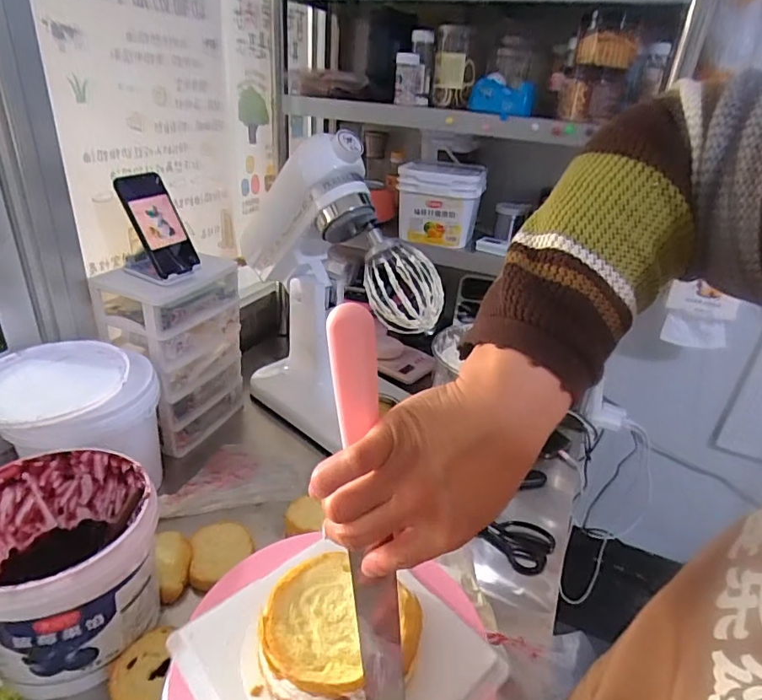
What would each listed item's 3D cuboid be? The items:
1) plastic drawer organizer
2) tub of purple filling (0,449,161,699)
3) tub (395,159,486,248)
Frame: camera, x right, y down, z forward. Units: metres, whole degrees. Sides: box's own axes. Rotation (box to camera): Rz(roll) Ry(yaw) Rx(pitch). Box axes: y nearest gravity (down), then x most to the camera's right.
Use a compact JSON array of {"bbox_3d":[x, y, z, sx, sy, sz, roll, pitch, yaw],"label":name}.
[{"bbox_3d":[-0.370,-0.007,0.900,0.150,0.302,0.193,16,30,21],"label":"plastic drawer organizer"},{"bbox_3d":[-0.354,0.243,0.565,0.186,0.174,0.195,4,28,-2],"label":"tub of purple filling"},{"bbox_3d":[0.121,-0.299,1.033,0.164,0.145,0.119,11,28,12],"label":"tub"}]

